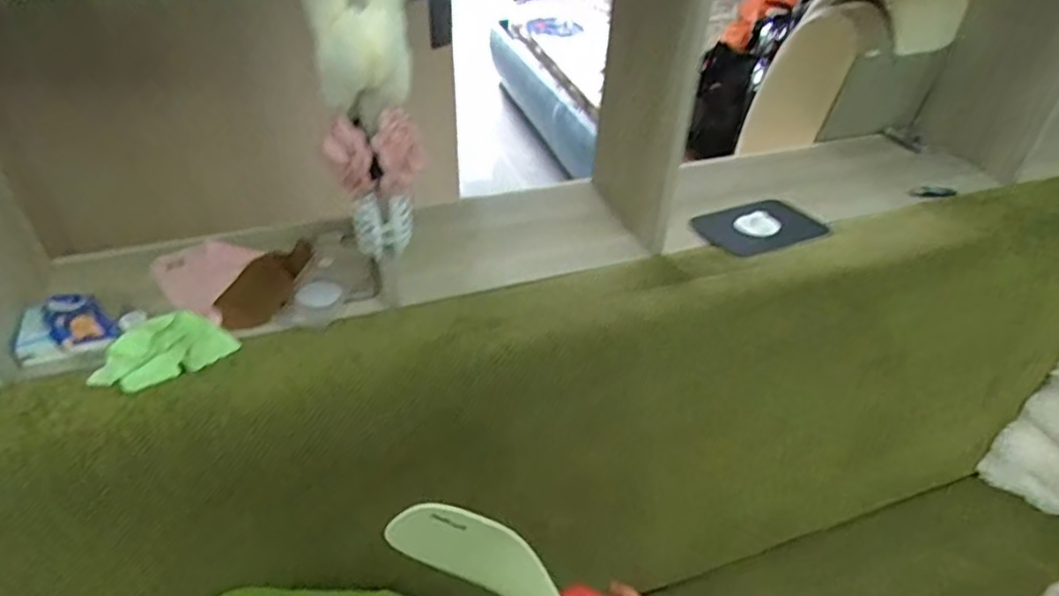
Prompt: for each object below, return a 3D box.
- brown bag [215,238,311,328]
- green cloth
[{"bbox_3d":[-0.329,-0.023,0.833,0.078,0.033,0.152,6,39,1],"label":"brown bag"},{"bbox_3d":[-0.404,0.060,0.738,0.136,0.026,0.097,-24,47,-30],"label":"green cloth"}]

